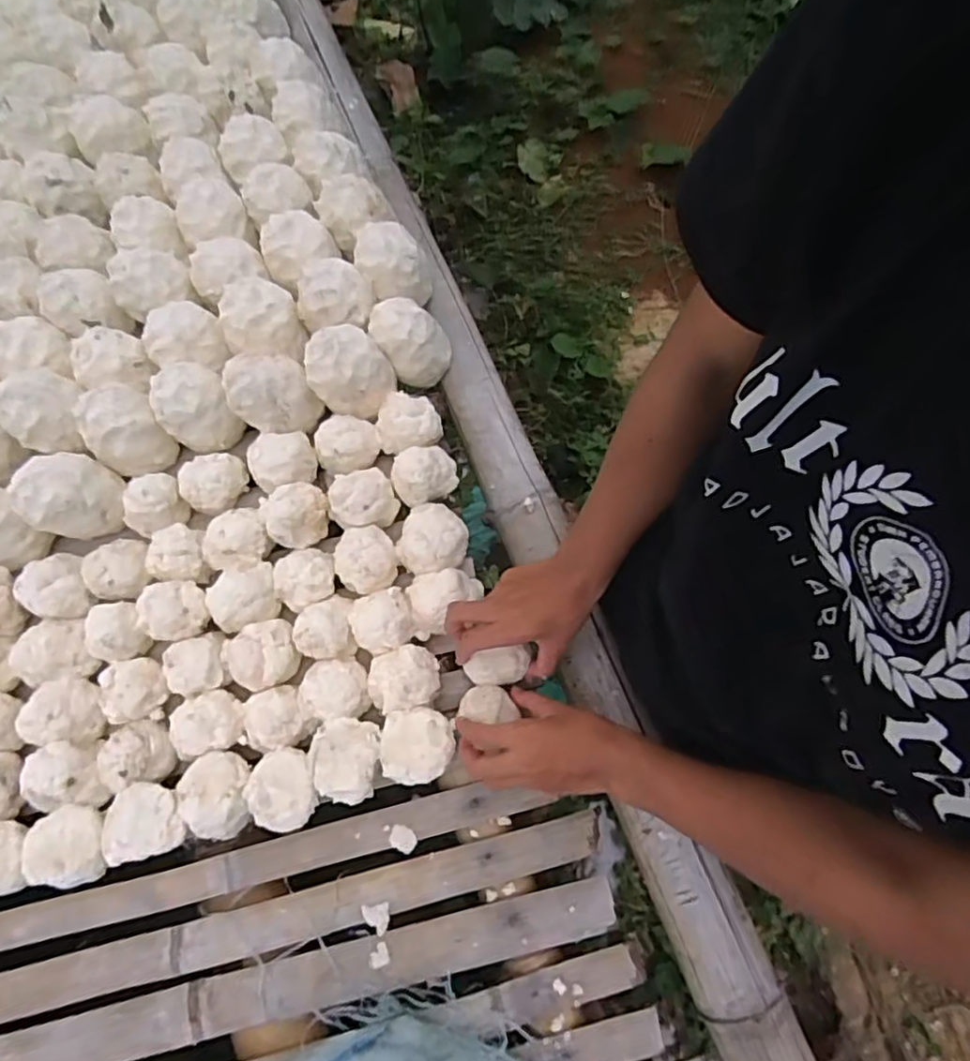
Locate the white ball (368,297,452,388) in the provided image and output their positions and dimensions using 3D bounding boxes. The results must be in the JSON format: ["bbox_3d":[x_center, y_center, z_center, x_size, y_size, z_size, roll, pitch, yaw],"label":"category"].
[{"bbox_3d":[-0.088,-0.226,0.768,0.080,0.089,0.074,-1,72,2],"label":"white ball"}]

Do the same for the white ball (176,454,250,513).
[{"bbox_3d":[-0.312,-0.055,0.738,0.063,0.053,0.060,-1,72,2],"label":"white ball"}]

